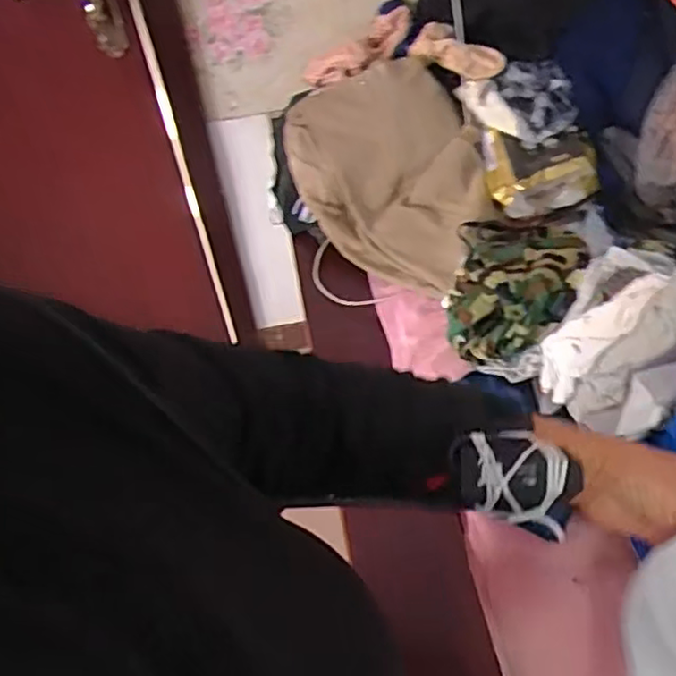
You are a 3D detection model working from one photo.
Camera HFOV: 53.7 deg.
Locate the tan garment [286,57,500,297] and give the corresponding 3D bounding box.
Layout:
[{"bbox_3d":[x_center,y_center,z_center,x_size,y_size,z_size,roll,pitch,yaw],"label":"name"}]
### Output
[{"bbox_3d":[0.072,-0.237,0.978,0.266,0.129,0.386,-7,50,0],"label":"tan garment"}]

